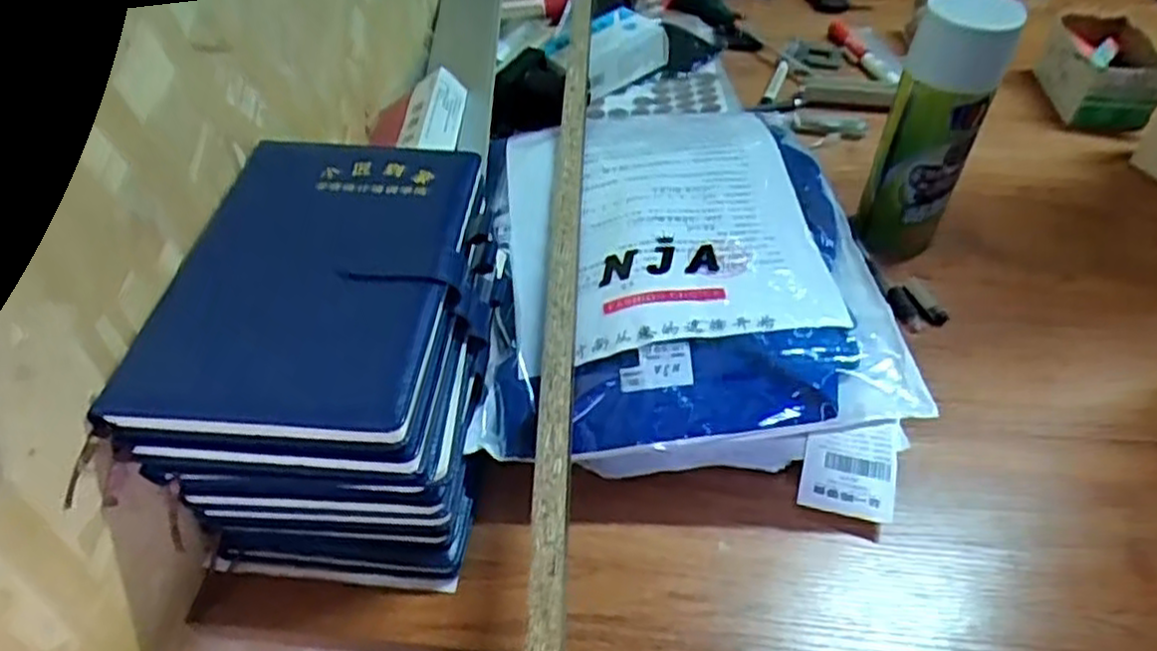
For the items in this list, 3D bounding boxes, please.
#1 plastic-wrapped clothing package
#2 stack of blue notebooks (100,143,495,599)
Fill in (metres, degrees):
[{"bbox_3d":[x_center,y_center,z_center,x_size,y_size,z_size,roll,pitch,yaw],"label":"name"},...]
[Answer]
[{"bbox_3d":[0.075,-0.040,0.577,0.280,0.101,0.350,0,47,-1],"label":"plastic-wrapped clothing package"},{"bbox_3d":[-0.137,0.020,0.473,0.160,0.170,0.214,4,47,3],"label":"stack of blue notebooks"}]

